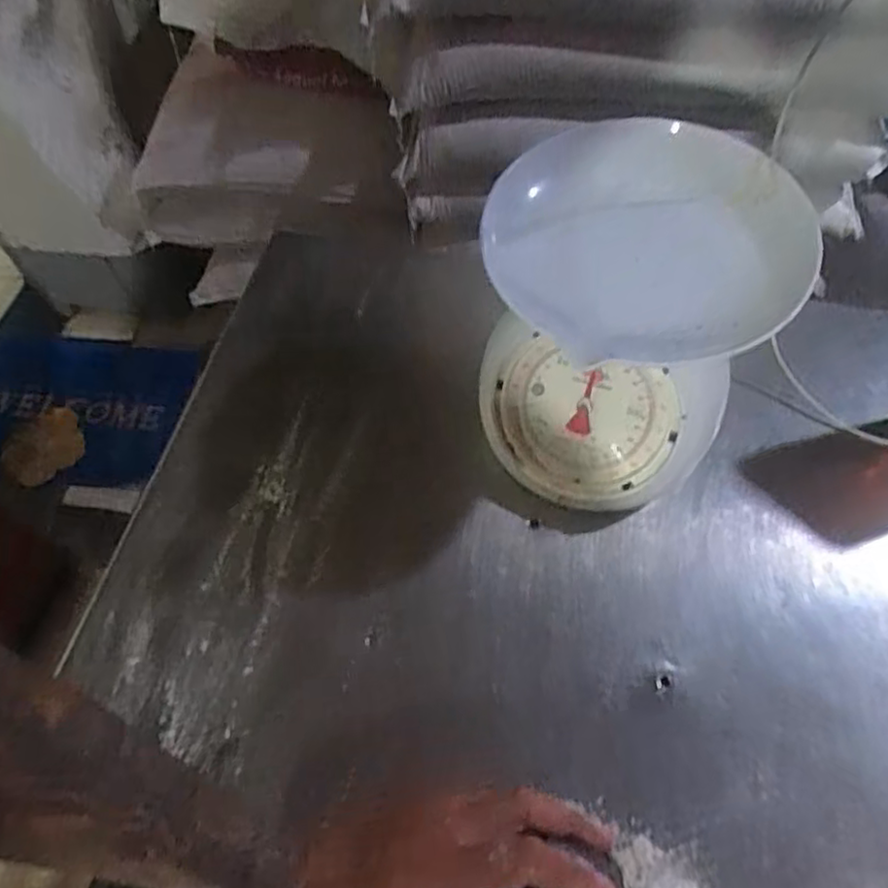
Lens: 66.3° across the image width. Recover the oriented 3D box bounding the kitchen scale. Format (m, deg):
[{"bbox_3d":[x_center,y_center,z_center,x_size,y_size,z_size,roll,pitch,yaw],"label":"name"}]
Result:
[{"bbox_3d":[0.125,-0.080,0.477,0.172,0.189,0.197,34,67,21],"label":"kitchen scale"}]

